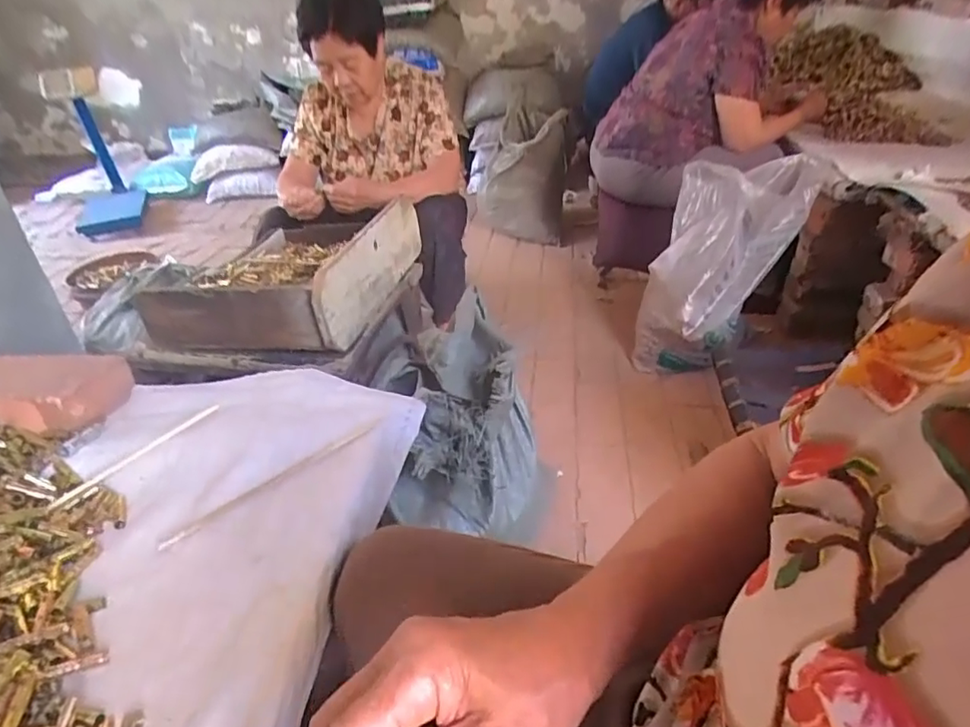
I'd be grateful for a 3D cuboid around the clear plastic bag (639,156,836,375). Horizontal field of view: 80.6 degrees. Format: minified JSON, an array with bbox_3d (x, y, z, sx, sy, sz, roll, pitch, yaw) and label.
[{"bbox_3d":[0.619,-0.266,1.557,0.250,0.664,0.290,11,24,-33],"label":"clear plastic bag"}]

